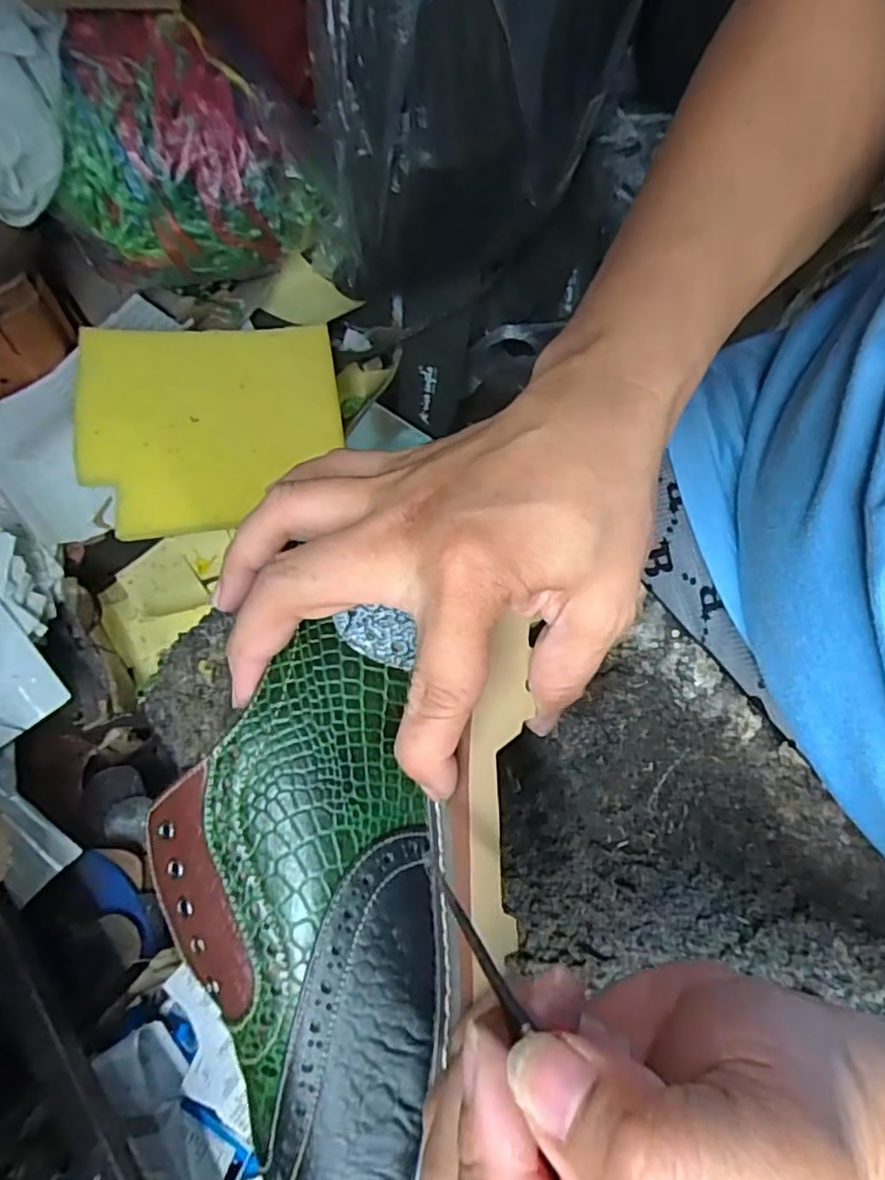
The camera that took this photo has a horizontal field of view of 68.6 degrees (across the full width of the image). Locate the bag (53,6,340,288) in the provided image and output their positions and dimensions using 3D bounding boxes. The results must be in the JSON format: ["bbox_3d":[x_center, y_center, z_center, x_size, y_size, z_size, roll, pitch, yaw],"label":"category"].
[{"bbox_3d":[-0.262,-0.450,0.676,0.259,0.192,0.150,-11,73,-4],"label":"bag"}]

